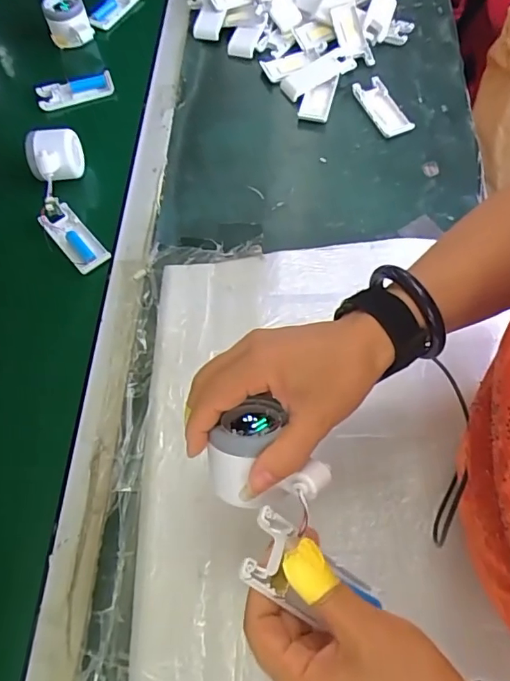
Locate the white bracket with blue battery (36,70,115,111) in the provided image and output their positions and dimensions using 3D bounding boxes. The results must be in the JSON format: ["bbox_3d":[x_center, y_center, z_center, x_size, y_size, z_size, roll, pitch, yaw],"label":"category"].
[{"bbox_3d":[-0.256,-0.358,0.711,0.106,0.021,0.036,-16,65,-7],"label":"white bracket with blue battery"}]

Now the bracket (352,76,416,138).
[{"bbox_3d":[0.175,-0.322,0.684,0.042,0.013,0.102,-19,65,-8],"label":"bracket"}]

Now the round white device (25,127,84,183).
[{"bbox_3d":[-0.248,-0.229,0.623,0.066,0.061,0.065,-24,66,-10],"label":"round white device"}]

